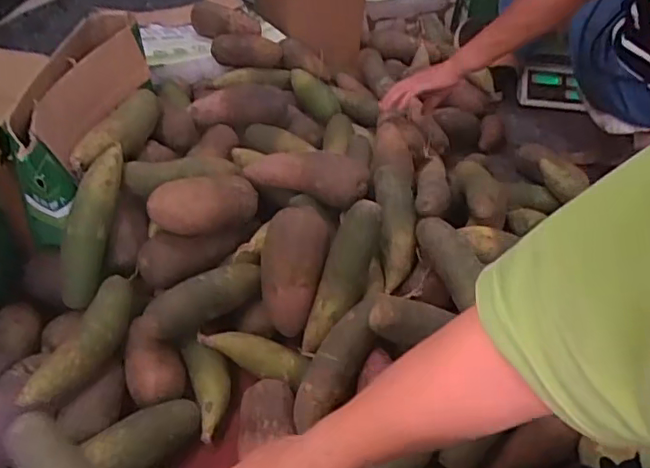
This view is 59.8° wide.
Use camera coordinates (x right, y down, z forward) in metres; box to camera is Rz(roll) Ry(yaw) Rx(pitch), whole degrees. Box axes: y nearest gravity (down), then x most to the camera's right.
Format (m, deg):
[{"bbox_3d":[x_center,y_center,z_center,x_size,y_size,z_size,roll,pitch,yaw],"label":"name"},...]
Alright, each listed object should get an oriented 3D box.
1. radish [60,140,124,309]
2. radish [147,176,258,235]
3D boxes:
[{"bbox_3d":[-0.315,-0.012,0.763,0.054,0.044,0.217,11,84,4],"label":"radish"},{"bbox_3d":[-0.165,-0.044,0.786,0.151,0.065,0.059,-17,47,-24],"label":"radish"}]

